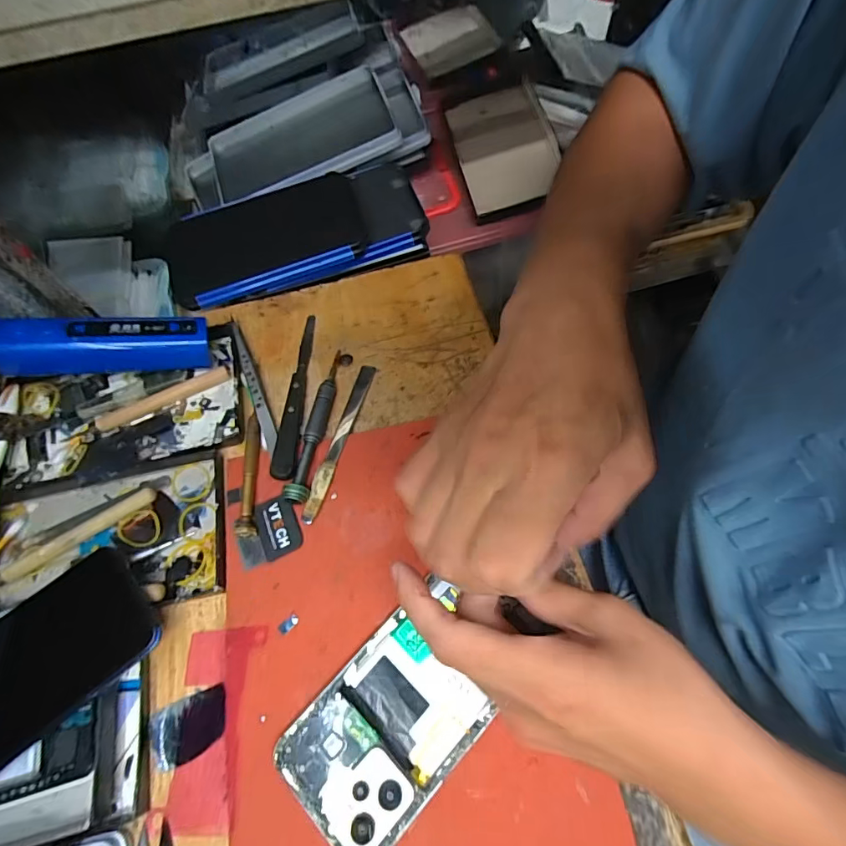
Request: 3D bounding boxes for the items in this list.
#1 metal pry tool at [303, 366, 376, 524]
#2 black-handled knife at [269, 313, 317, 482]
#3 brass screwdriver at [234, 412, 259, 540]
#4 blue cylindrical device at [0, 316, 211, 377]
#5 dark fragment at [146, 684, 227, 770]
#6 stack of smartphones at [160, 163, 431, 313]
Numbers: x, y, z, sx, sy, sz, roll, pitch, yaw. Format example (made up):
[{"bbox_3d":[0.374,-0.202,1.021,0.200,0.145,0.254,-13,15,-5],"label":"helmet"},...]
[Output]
[{"bbox_3d":[-0.060,0.010,0.340,0.011,0.004,0.127,13,65,9],"label":"metal pry tool"},{"bbox_3d":[-0.096,-0.024,0.357,0.017,0.010,0.140,-1,64,2],"label":"black-handled knife"},{"bbox_3d":[-0.119,0.034,0.328,0.011,0.011,0.091,-6,64,-1],"label":"brass screwdriver"},{"bbox_3d":[-0.227,-0.057,0.342,0.131,0.029,0.031,-6,62,-22],"label":"blue cylindrical device"},{"bbox_3d":[-0.135,0.175,0.273,0.047,0.004,0.030,-25,65,-10],"label":"dark fragment"},{"bbox_3d":[-0.113,-0.174,0.429,0.229,0.027,0.101,-17,64,-6],"label":"stack of smartphones"}]

